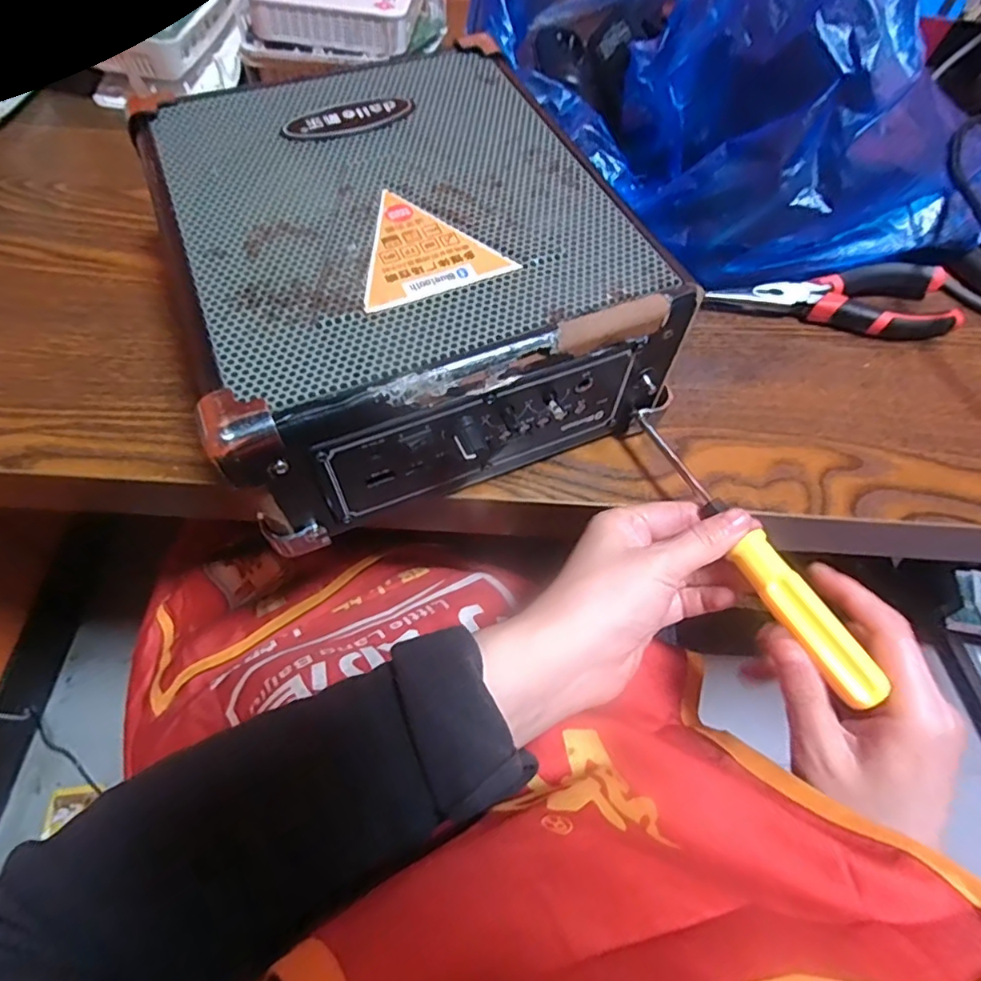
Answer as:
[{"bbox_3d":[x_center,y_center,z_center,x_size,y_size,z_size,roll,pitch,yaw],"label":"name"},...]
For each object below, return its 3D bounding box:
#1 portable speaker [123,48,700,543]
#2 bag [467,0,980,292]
[{"bbox_3d":[-0.046,-0.113,0.311,0.206,0.097,0.233,-19,62,-14],"label":"portable speaker"},{"bbox_3d":[0.170,-0.321,0.384,0.266,0.191,0.366,-22,62,-15],"label":"bag"}]

